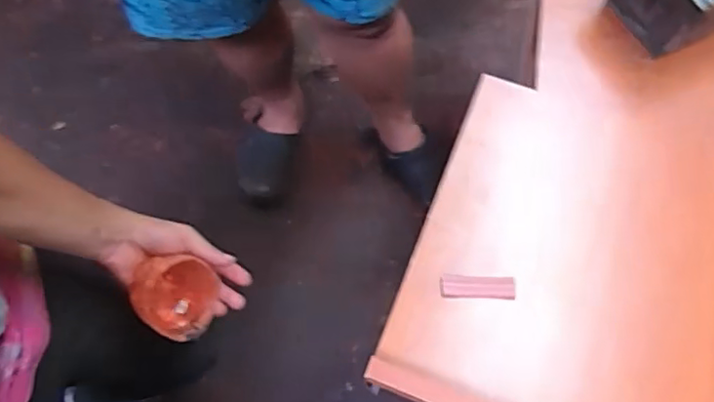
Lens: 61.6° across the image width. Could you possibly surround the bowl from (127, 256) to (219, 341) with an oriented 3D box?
[{"bbox_3d":[-0.190,0.092,0.631,0.097,0.052,0.097,9,73,-31],"label":"bowl"}]

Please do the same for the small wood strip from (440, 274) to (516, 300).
[{"bbox_3d":[0.121,0.086,0.598,0.073,0.004,0.023,1,67,0],"label":"small wood strip"}]

